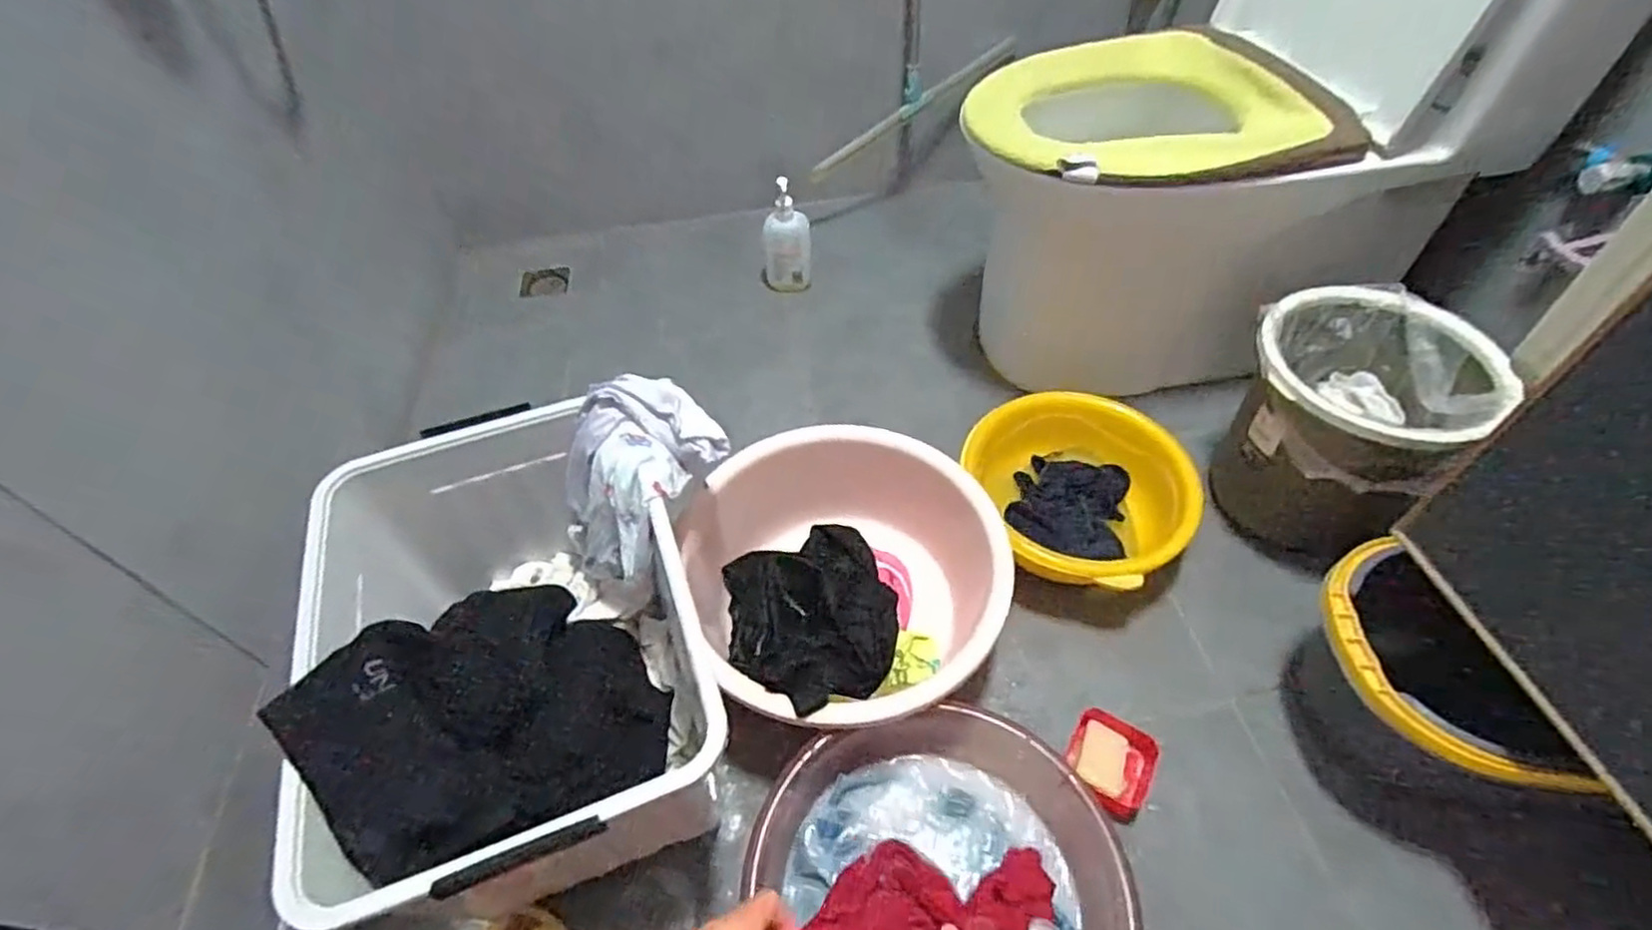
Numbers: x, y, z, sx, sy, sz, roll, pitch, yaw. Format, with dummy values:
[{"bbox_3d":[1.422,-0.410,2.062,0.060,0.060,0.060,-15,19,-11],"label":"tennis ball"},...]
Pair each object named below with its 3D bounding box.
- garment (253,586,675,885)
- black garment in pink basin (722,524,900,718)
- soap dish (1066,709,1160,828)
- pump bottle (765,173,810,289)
[{"bbox_3d":[-0.340,0.212,0.724,0.267,0.247,0.311,-33,57,-23],"label":"garment"},{"bbox_3d":[-0.017,0.173,0.848,0.202,0.085,0.261,-16,52,-11],"label":"black garment in pink basin"},{"bbox_3d":[0.321,0.337,0.812,0.094,0.036,0.100,23,55,19],"label":"soap dish"},{"bbox_3d":[-0.075,-0.435,1.357,0.091,0.190,0.072,-6,50,-3],"label":"pump bottle"}]

